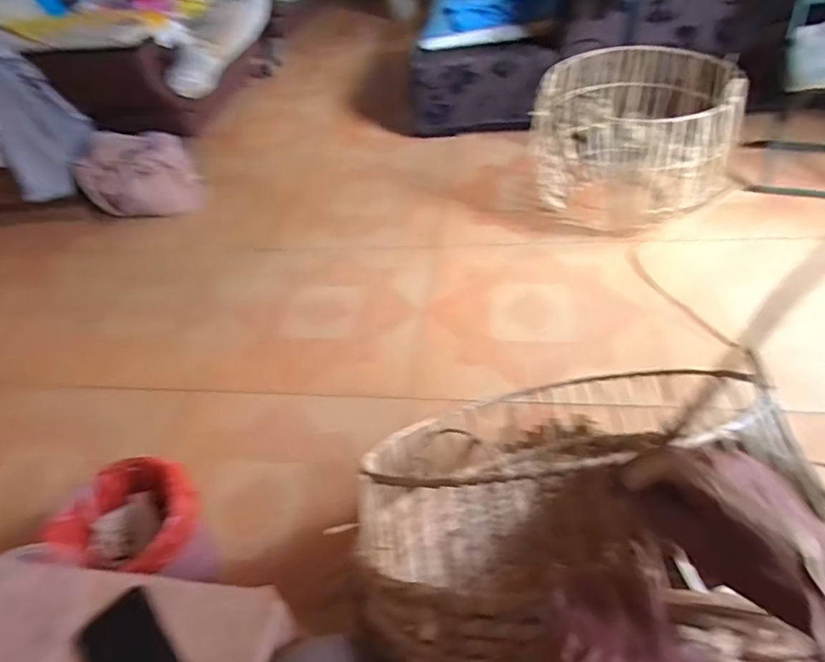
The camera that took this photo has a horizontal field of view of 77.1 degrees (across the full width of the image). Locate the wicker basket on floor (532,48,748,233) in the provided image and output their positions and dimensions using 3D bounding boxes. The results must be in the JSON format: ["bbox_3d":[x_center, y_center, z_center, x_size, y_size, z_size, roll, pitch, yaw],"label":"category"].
[{"bbox_3d":[0.671,-0.576,1.596,0.541,0.359,0.517,17,52,24],"label":"wicker basket on floor"}]

